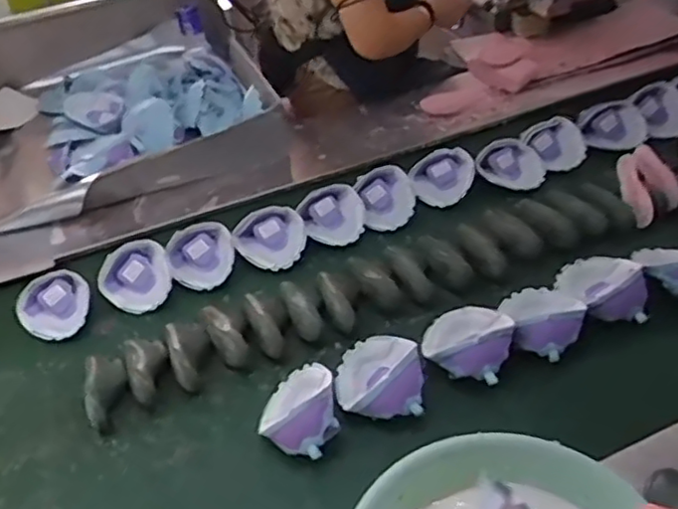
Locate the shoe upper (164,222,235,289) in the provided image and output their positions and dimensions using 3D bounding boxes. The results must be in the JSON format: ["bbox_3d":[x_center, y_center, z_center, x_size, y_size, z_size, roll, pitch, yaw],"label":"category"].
[{"bbox_3d":[-0.244,0.000,1.183,0.115,0.067,0.109,-2,45,2],"label":"shoe upper"}]

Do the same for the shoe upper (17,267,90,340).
[{"bbox_3d":[-0.483,0.084,1.132,0.113,0.065,0.123,-2,45,2],"label":"shoe upper"}]

